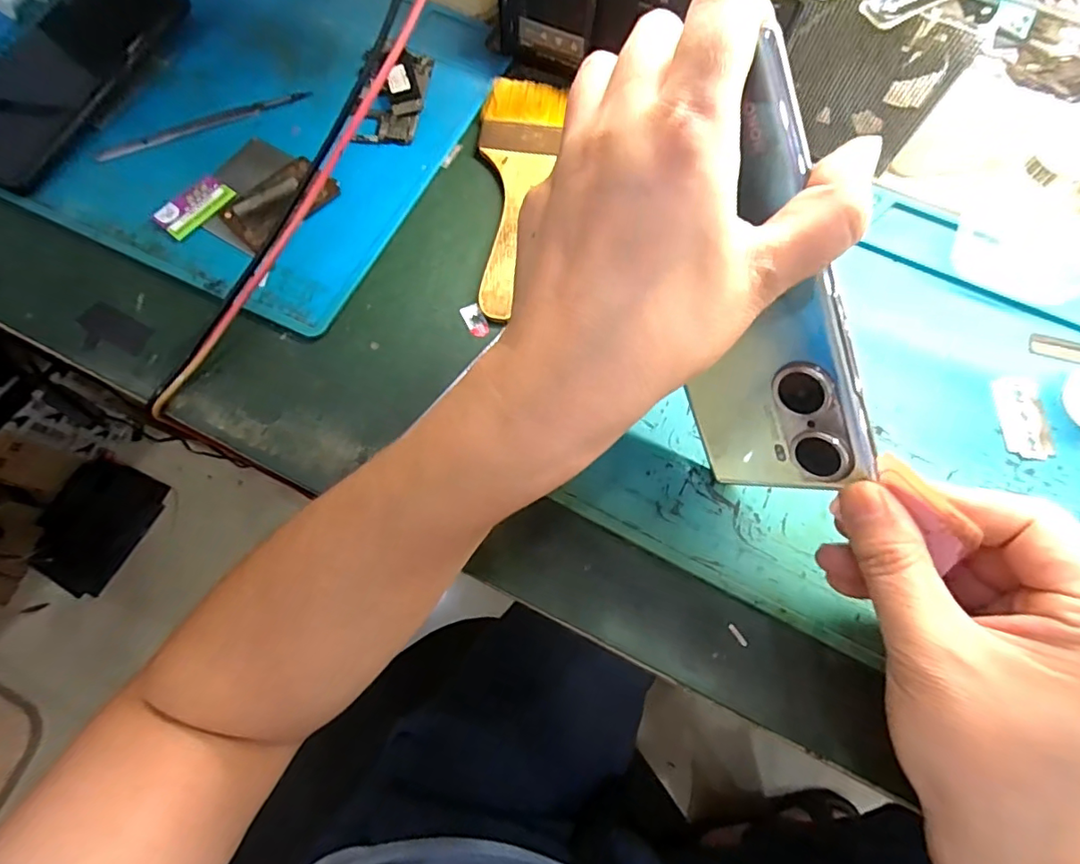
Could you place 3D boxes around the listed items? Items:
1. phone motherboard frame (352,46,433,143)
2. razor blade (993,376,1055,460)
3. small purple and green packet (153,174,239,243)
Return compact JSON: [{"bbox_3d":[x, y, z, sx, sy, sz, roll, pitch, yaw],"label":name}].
[{"bbox_3d":[-0.090,-0.206,0.330,0.039,0.012,0.074,6,72,3],"label":"phone motherboard frame"},{"bbox_3d":[0.236,-0.008,0.264,0.023,0.004,0.041,1,72,2],"label":"razor blade"},{"bbox_3d":[-0.195,-0.128,0.305,0.023,0.006,0.041,40,77,13],"label":"small purple and green packet"}]

